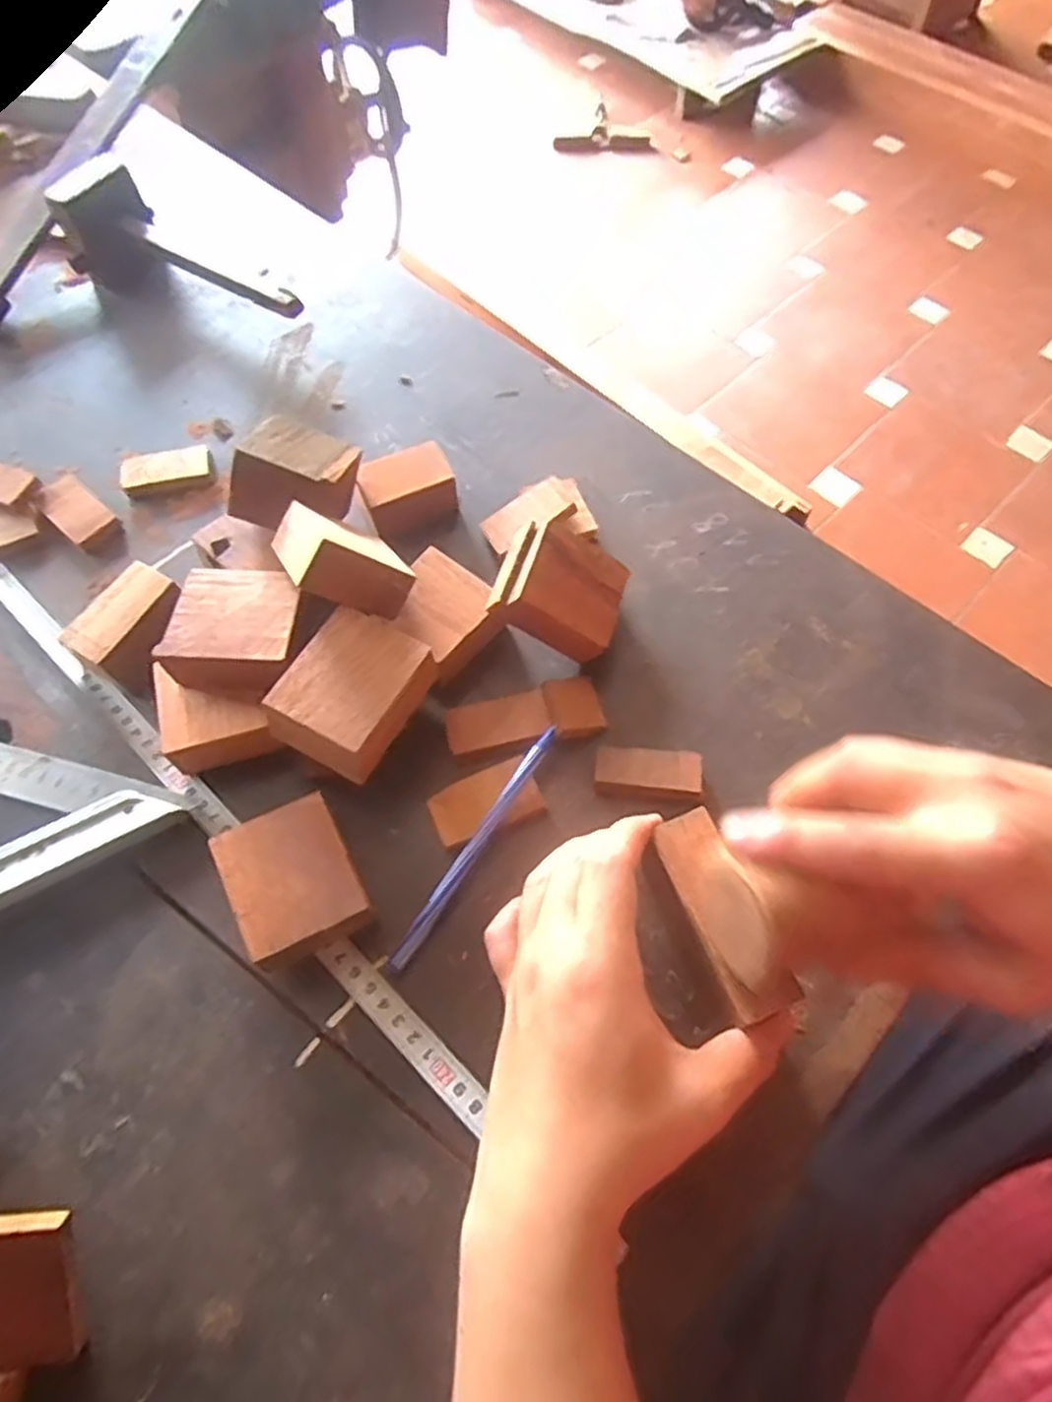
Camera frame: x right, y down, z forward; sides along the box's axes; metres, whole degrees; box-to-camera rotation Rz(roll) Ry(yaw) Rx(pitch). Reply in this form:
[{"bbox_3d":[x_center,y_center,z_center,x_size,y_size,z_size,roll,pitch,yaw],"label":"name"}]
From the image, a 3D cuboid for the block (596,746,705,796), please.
[{"bbox_3d":[0.063,0.037,0.393,0.052,0.013,0.021,5,64,3],"label":"block"}]

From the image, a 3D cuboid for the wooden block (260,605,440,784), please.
[{"bbox_3d":[-0.081,-0.006,0.376,0.062,0.028,0.077,26,67,13],"label":"wooden block"}]

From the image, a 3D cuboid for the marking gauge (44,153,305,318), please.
[{"bbox_3d":[-0.245,-0.309,0.549,0.199,0.068,0.067,35,69,17],"label":"marking gauge"}]

